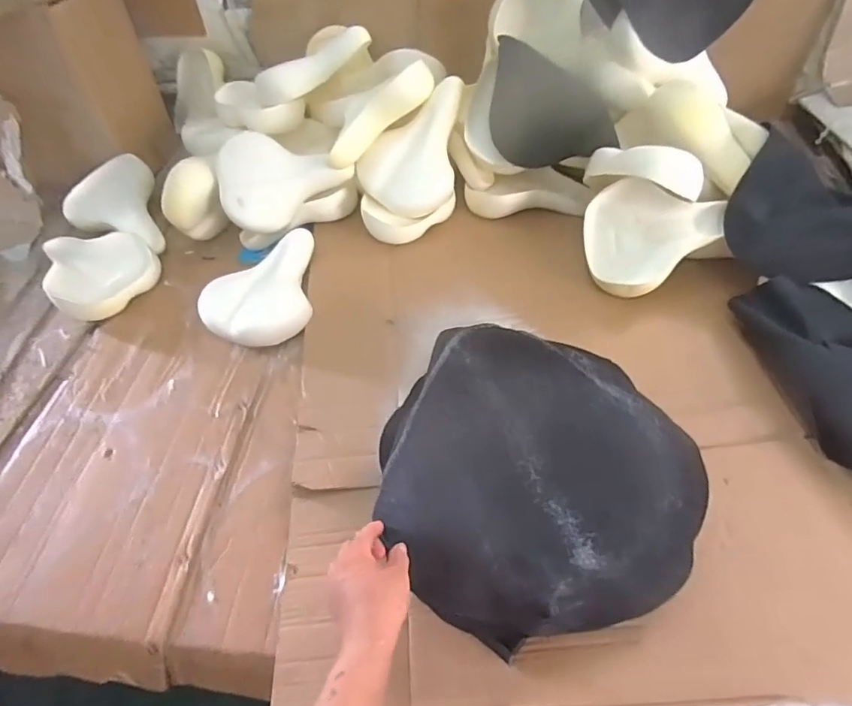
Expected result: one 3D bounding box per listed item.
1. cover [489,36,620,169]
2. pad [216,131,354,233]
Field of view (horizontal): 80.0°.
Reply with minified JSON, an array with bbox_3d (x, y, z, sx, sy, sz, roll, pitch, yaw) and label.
[{"bbox_3d":[0.202,-0.396,0.840,0.222,0.169,0.059,21,56,20],"label":"cover"},{"bbox_3d":[-0.268,-0.310,0.955,0.235,0.172,0.065,7,15,-22],"label":"pad"}]

